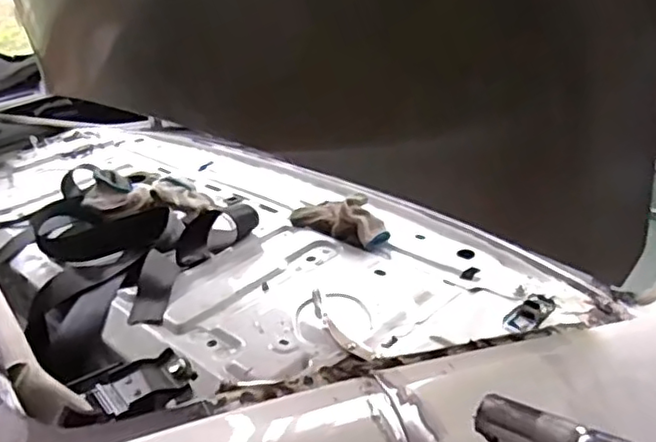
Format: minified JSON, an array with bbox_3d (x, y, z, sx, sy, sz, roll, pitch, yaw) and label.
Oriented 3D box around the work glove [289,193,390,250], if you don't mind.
[{"bbox_3d":[0.013,-0.014,0.889,0.079,0.054,0.173,-26,34,-34],"label":"work glove"}]

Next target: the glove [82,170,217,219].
[{"bbox_3d":[-0.287,-0.042,1.004,0.188,0.060,0.120,-16,29,-18],"label":"glove"}]

